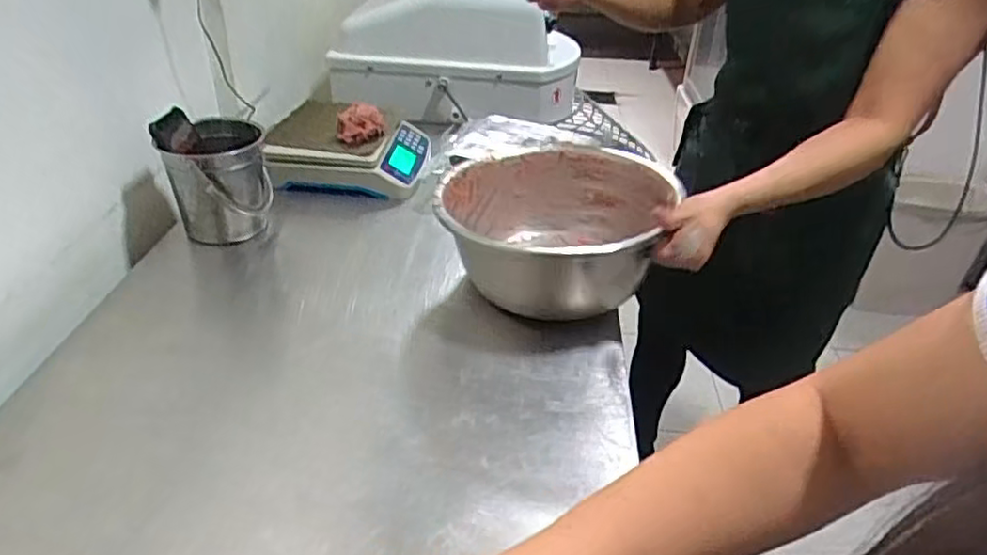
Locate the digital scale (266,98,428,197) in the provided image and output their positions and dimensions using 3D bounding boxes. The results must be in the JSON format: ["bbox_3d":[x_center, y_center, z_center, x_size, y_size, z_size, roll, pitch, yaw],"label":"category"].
[{"bbox_3d":[-0.237,-0.227,1.147,0.238,0.077,0.276,2,33,-1],"label":"digital scale"}]

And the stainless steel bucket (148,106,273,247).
[{"bbox_3d":[-0.379,-0.137,0.917,0.122,0.153,0.141,-2,34,-7],"label":"stainless steel bucket"}]

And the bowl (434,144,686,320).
[{"bbox_3d":[0.074,-0.049,0.835,0.278,0.140,0.274,2,33,-1],"label":"bowl"}]

